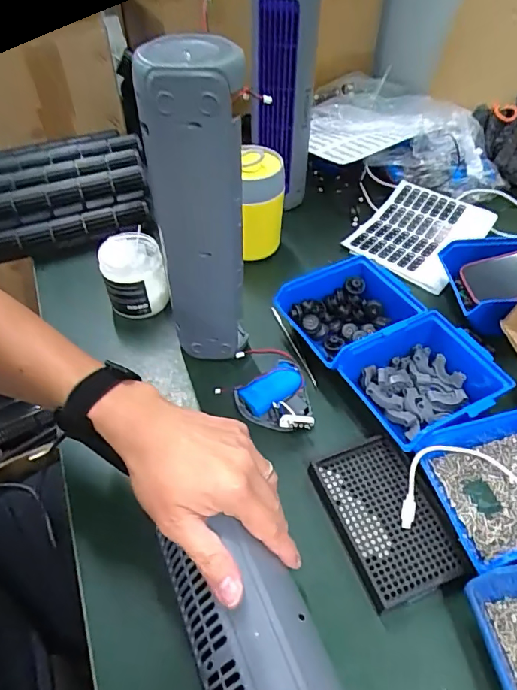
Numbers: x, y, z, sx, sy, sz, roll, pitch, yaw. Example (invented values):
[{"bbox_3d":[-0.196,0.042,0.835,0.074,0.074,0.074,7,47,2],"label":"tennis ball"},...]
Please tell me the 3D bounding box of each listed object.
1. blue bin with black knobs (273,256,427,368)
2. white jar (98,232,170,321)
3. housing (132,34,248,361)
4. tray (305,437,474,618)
[{"bbox_3d":[0.112,-0.040,0.554,0.152,0.060,0.115,-23,53,-18],"label":"blue bin with black knobs"},{"bbox_3d":[-0.155,-0.085,0.594,0.072,0.080,0.074,0,50,0],"label":"white jar"},{"bbox_3d":[-0.054,-0.109,0.446,0.076,0.303,0.060,-13,51,-11],"label":"housing"},{"bbox_3d":[0.114,0.153,0.424,0.091,0.020,0.137,-15,51,-12],"label":"tray"}]

